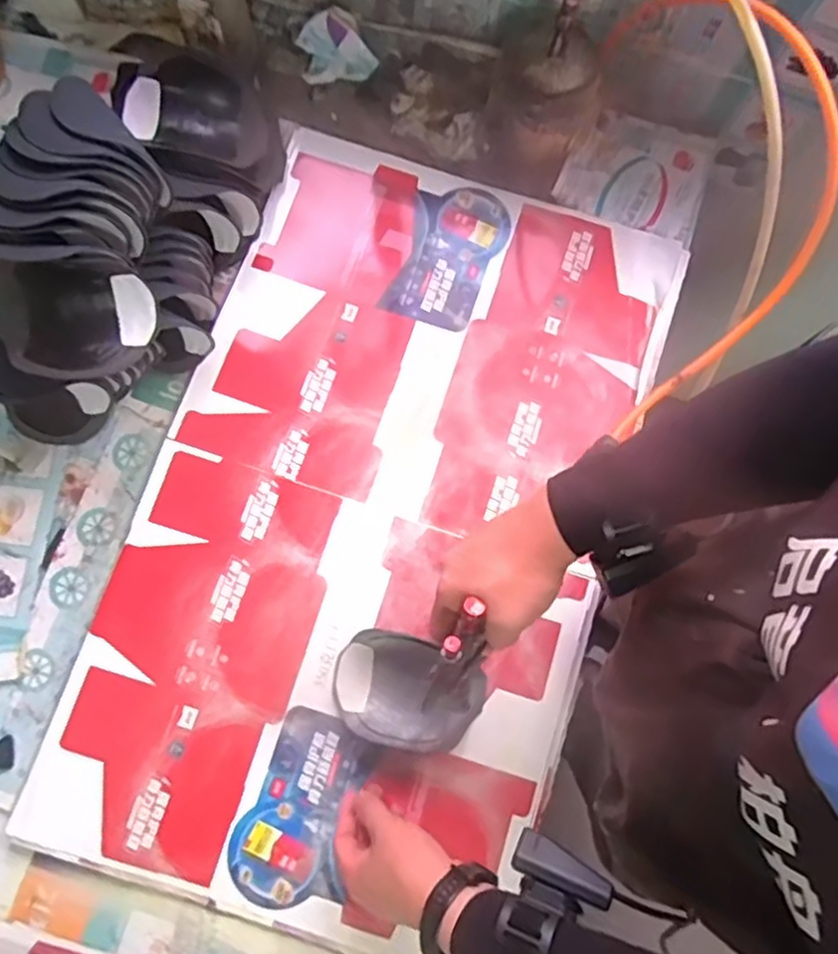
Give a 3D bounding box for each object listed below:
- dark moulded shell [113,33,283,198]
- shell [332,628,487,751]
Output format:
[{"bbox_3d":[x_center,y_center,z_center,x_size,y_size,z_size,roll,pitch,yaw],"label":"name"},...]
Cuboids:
[{"bbox_3d":[-0.234,-0.371,0.739,0.167,0.106,0.111,13,78,3],"label":"dark moulded shell"},{"bbox_3d":[-0.011,0.202,0.648,0.141,0.054,0.097,14,78,4],"label":"shell"}]

